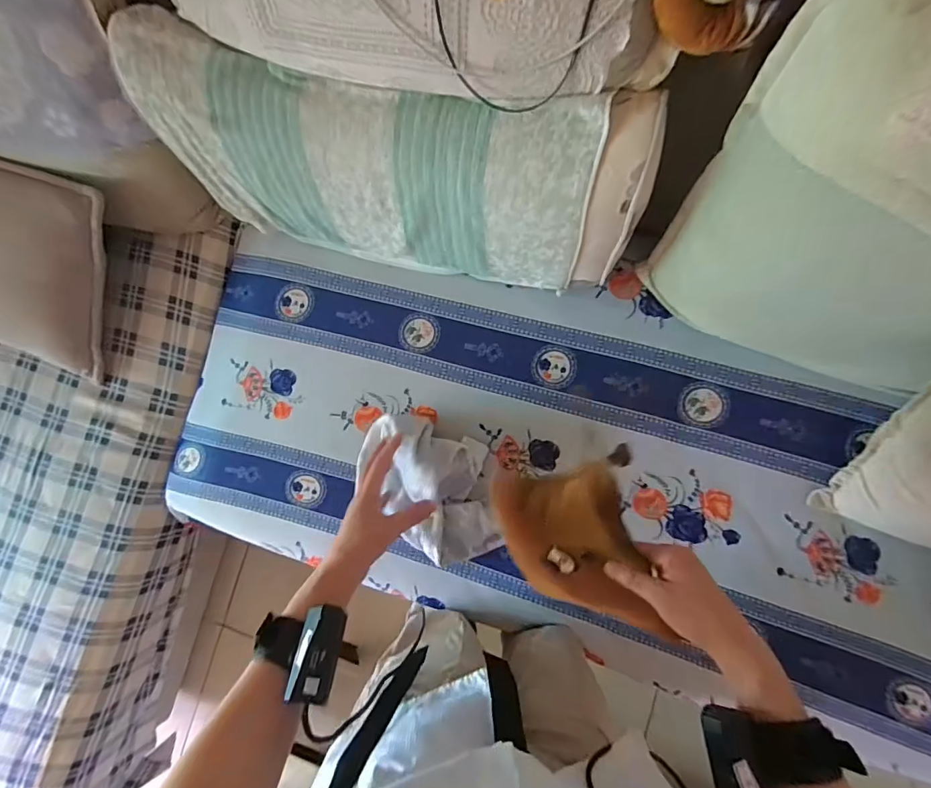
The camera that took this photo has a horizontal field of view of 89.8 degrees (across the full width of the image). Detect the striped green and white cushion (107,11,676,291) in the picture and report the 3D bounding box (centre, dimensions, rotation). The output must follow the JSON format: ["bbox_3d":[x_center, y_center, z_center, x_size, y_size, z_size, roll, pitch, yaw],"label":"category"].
[{"bbox_3d":[-0.123,-0.368,0.784,0.801,0.373,0.150,16,59,8],"label":"striped green and white cushion"}]

